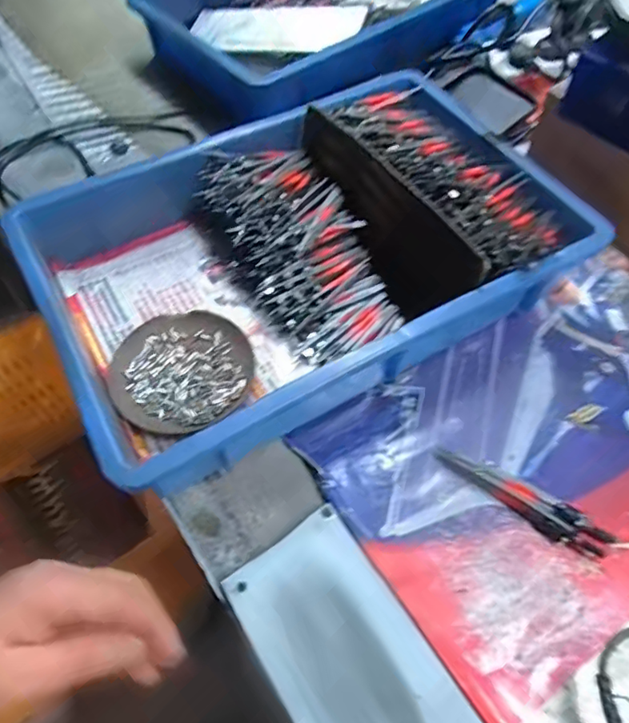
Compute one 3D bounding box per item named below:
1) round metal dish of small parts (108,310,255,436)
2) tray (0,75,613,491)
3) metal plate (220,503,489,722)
[{"bbox_3d":[-0.108,0.009,0.456,0.111,0.015,0.110,0,57,0],"label":"round metal dish of small parts"},{"bbox_3d":[-0.007,-0.095,0.483,0.416,0.089,0.279,-27,61,-16],"label":"tray"},{"bbox_3d":[0.029,0.193,0.338,0.094,0.014,0.195,-29,60,-20],"label":"metal plate"}]

